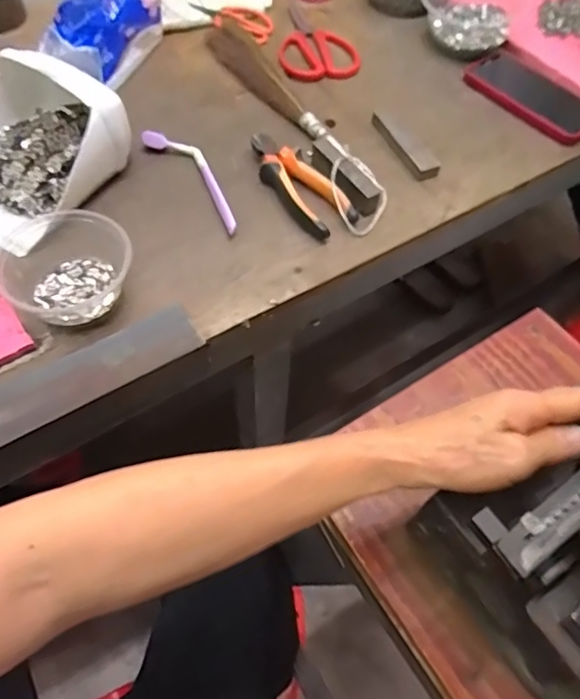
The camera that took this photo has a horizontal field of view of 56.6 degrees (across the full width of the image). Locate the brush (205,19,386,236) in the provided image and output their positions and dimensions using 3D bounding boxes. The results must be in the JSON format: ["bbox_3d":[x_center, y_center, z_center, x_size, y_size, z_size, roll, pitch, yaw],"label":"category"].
[{"bbox_3d":[-0.002,-0.282,0.619,0.055,0.041,0.387,-23,61,-16],"label":"brush"}]

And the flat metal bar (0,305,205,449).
[{"bbox_3d":[-0.190,0.033,0.431,0.246,0.007,0.051,-27,64,-18],"label":"flat metal bar"}]

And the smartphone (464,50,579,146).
[{"bbox_3d":[0.302,-0.317,0.664,0.094,0.012,0.172,-28,62,-18],"label":"smartphone"}]

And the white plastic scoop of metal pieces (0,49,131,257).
[{"bbox_3d":[-0.264,-0.203,0.521,0.158,0.076,0.173,32,62,18],"label":"white plastic scoop of metal pieces"}]

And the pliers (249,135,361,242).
[{"bbox_3d":[0.010,-0.175,0.560,0.056,0.030,0.140,-31,63,-20],"label":"pliers"}]

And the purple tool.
[{"bbox_3d":[-0.093,-0.182,0.562,0.040,0.023,0.160,-34,64,-21],"label":"purple tool"}]

